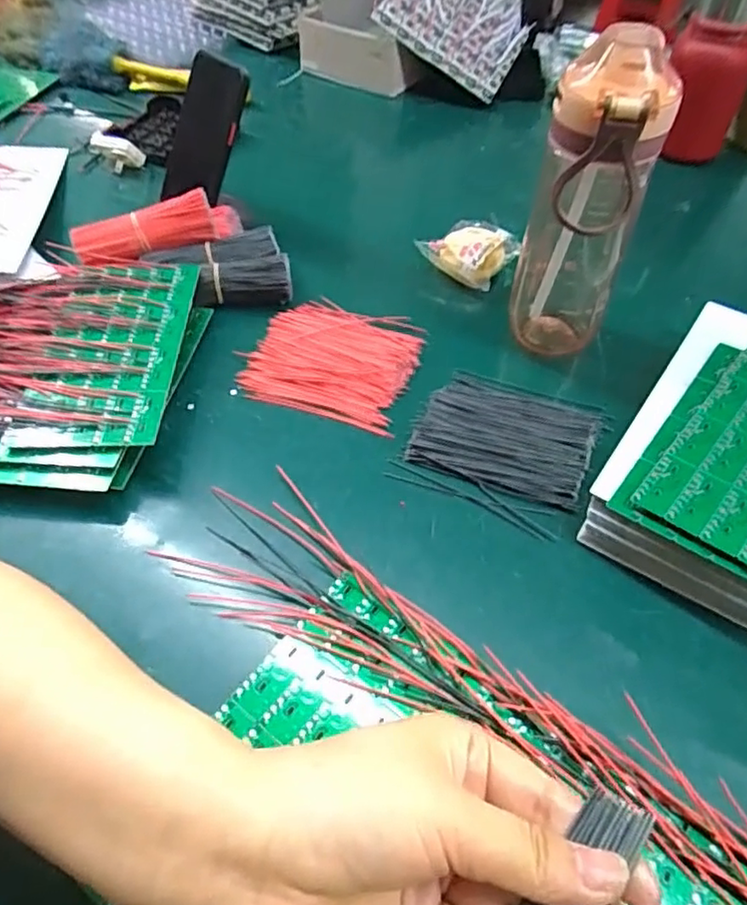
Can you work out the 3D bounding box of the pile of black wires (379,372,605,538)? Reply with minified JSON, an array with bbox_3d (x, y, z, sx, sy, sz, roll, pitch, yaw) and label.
[{"bbox_3d":[0.093,-0.008,0.439,0.118,0.017,0.121,23,55,16],"label":"pile of black wires"}]

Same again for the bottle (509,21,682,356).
[{"bbox_3d":[0.145,-0.164,0.429,0.074,0.220,0.082,21,54,15],"label":"bottle"}]

